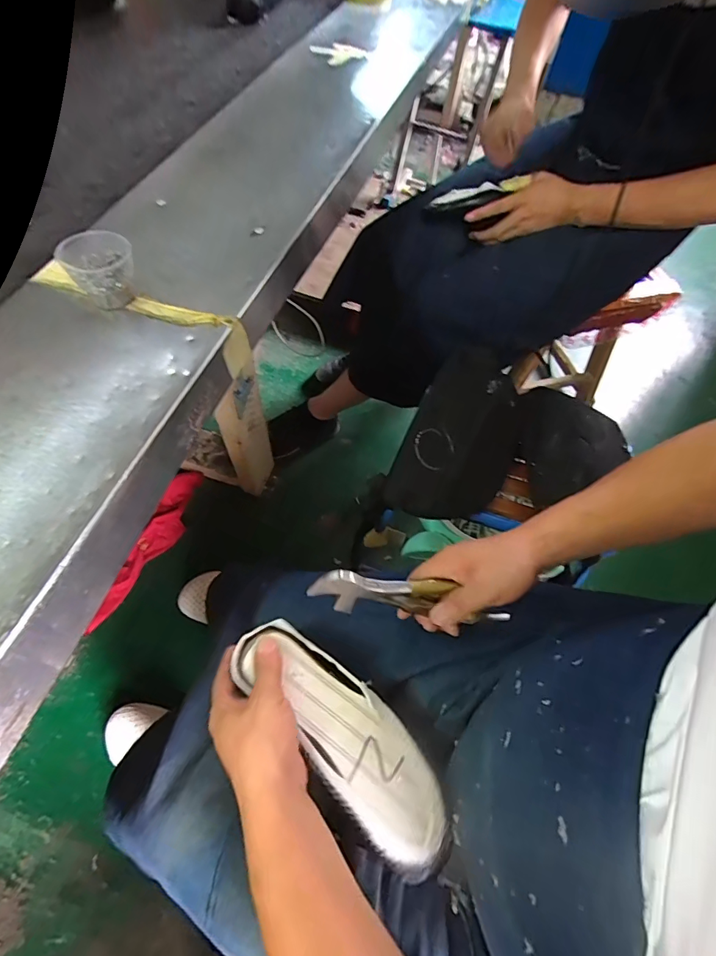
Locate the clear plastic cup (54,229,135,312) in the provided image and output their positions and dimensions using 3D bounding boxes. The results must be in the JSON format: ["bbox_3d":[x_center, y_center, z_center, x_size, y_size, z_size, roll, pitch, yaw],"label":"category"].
[{"bbox_3d":[-0.253,-0.208,0.439,0.062,0.051,0.058,1,62,-2],"label":"clear plastic cup"}]

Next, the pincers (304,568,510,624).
[{"bbox_3d":[0.053,0.113,0.415,0.191,0.043,0.028,9,62,-7],"label":"pincers"}]

